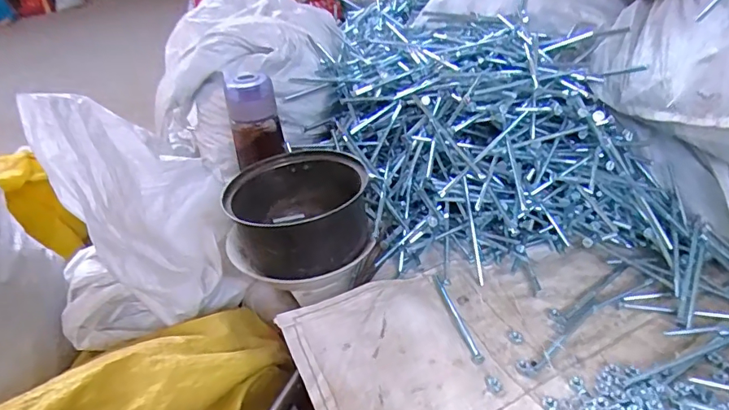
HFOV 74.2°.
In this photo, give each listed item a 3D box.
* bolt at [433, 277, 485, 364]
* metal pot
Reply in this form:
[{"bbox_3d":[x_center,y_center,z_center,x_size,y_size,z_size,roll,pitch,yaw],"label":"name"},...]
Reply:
[{"bbox_3d":[0.104,0.124,0.541,0.014,0.017,0.141,-10,34,-5],"label":"bolt"},{"bbox_3d":[-0.082,0.012,0.585,0.172,0.086,0.158,-5,34,3],"label":"metal pot"}]

